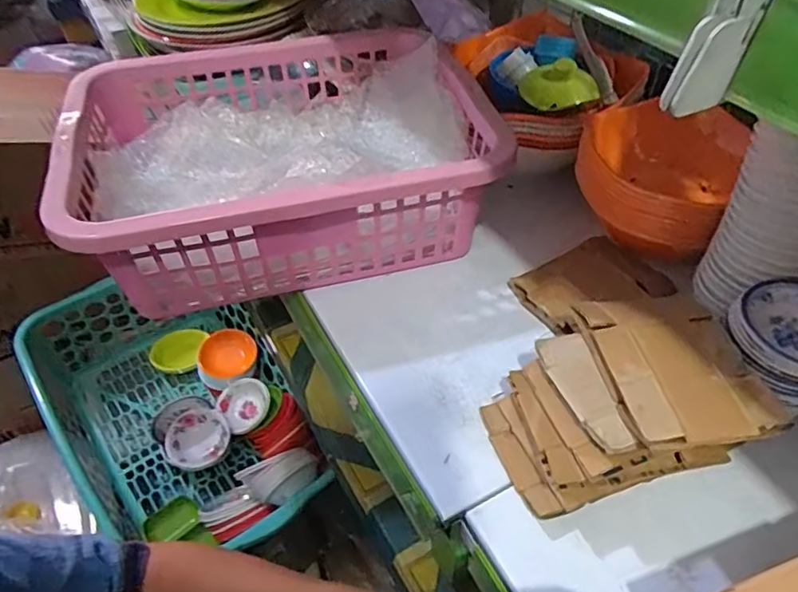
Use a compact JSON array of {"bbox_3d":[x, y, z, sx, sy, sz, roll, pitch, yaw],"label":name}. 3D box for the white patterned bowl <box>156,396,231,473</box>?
[{"bbox_3d":[-0.305,0.207,0.847,0.102,0.037,0.102,1,71,-4],"label":"white patterned bowl"}]

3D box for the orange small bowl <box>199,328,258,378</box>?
[{"bbox_3d":[-0.268,0.087,0.906,0.081,0.034,0.080,-1,48,1],"label":"orange small bowl"}]

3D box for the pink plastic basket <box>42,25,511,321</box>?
[{"bbox_3d":[-0.124,-0.155,0.621,0.393,0.141,0.336,-13,49,-10],"label":"pink plastic basket"}]

